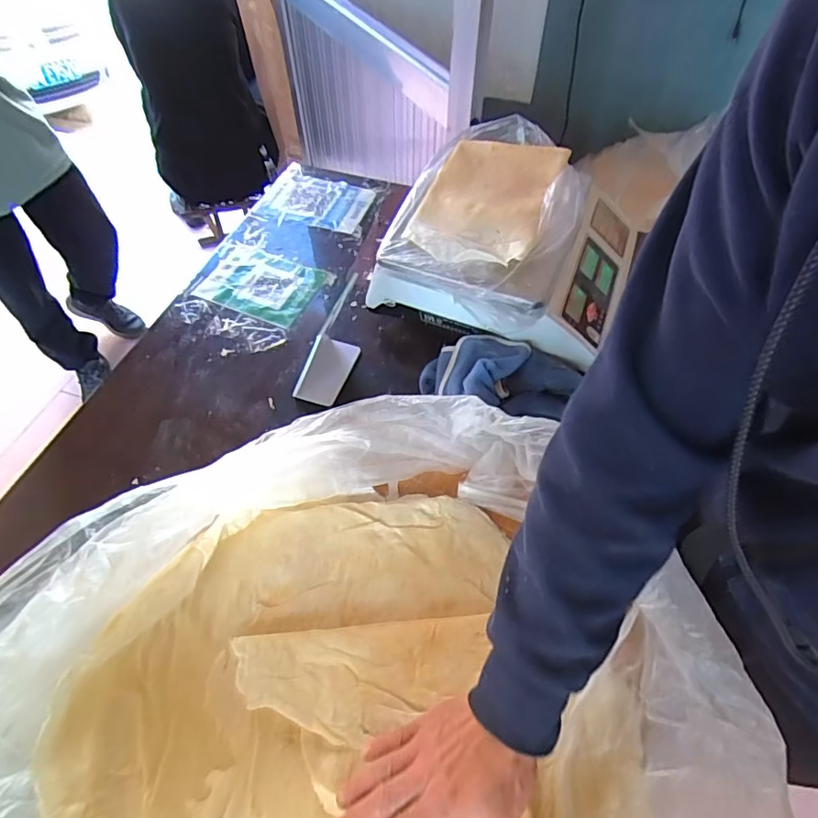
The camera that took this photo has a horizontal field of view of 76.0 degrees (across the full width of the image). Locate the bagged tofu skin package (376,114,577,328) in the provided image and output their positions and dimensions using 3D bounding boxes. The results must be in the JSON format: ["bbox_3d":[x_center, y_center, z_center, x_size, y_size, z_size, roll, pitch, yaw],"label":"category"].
[{"bbox_3d":[0.115,-0.277,0.739,0.228,0.076,0.359,18,57,13],"label":"bagged tofu skin package"}]

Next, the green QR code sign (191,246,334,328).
[{"bbox_3d":[-0.236,-0.199,0.840,0.188,0.007,0.130,17,62,9],"label":"green QR code sign"}]

